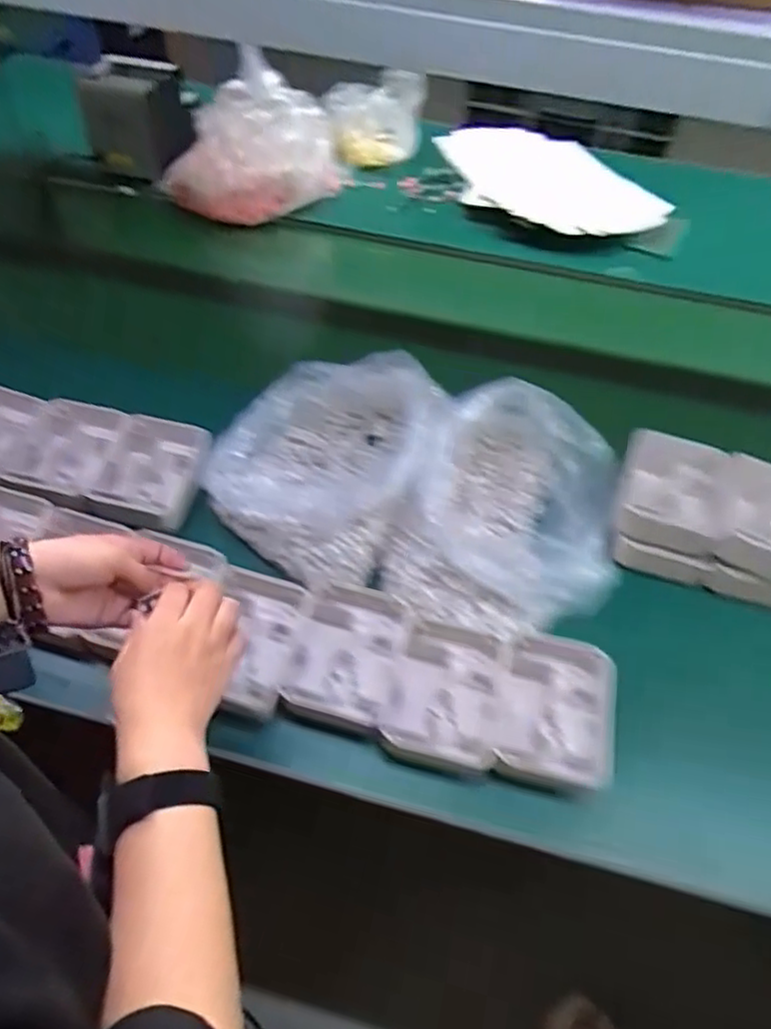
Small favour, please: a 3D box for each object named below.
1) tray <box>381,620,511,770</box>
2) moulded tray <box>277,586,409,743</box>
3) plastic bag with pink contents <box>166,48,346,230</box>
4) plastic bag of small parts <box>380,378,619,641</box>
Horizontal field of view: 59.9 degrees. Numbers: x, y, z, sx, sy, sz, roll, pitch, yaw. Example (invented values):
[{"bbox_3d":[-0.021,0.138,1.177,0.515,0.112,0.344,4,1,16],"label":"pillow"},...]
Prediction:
[{"bbox_3d":[0.060,0.172,0.635,0.101,0.033,0.127,15,54,8],"label":"tray"},{"bbox_3d":[-0.040,0.139,0.653,0.104,0.037,0.140,12,54,6],"label":"moulded tray"},{"bbox_3d":[-0.232,-0.646,1.139,0.313,0.251,0.242,-3,54,-5],"label":"plastic bag with pink contents"},{"bbox_3d":[0.135,-0.008,0.713,0.221,0.111,0.267,17,54,9],"label":"plastic bag of small parts"}]

